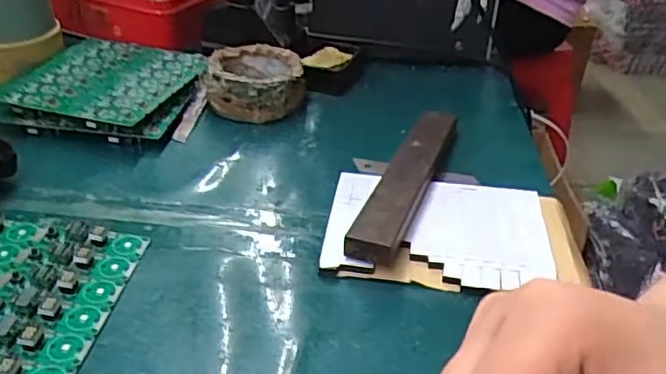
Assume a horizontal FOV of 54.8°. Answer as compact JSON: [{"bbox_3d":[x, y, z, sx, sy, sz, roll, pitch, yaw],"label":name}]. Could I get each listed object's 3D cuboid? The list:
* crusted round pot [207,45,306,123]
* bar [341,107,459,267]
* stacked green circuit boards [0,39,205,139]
[{"bbox_3d":[-0.069,-0.093,0.577,0.082,0.044,0.080,-3,33,-8],"label":"crusted round pot"},{"bbox_3d":[0.056,-0.008,0.467,0.031,0.022,0.201,13,34,16],"label":"bar"},{"bbox_3d":[-0.195,-0.086,0.565,0.145,0.033,0.142,7,33,7],"label":"stacked green circuit boards"}]

